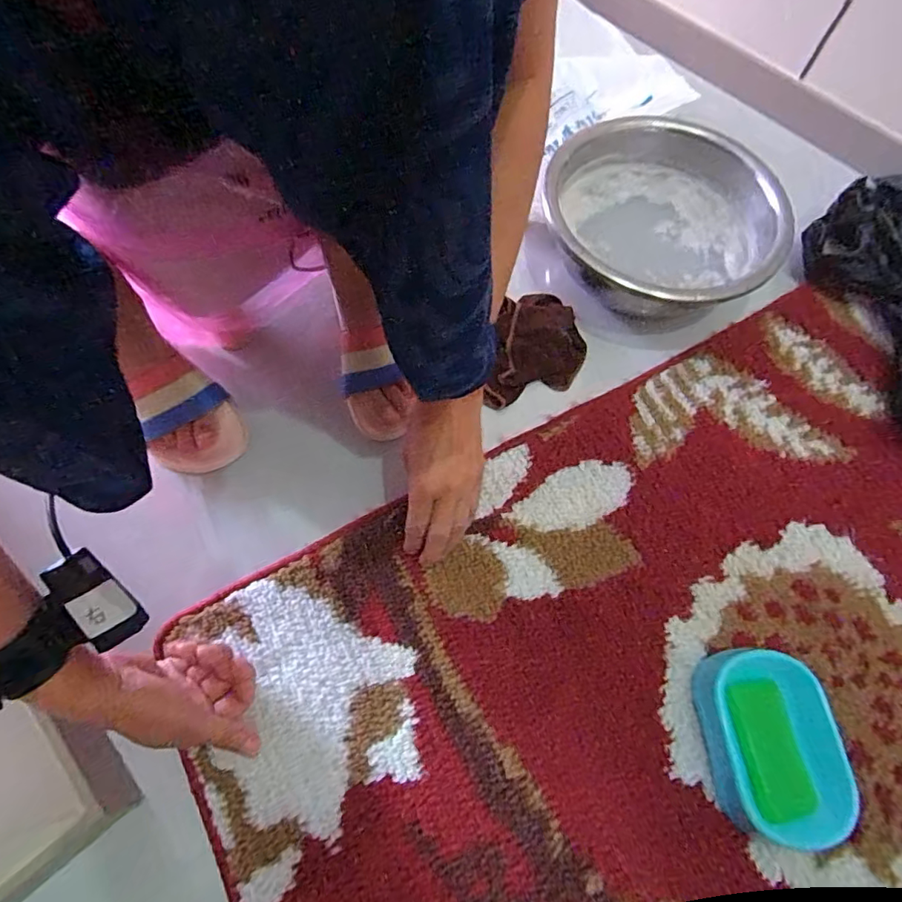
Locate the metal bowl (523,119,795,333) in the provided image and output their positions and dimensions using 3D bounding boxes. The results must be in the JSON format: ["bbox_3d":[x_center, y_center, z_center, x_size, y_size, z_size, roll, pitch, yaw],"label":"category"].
[{"bbox_3d":[0.262,-0.276,0.648,0.265,0.092,0.289,1,66,-2],"label":"metal bowl"}]

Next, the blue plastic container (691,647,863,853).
[{"bbox_3d":[0.275,0.250,0.446,0.102,0.042,0.144,-5,66,-4],"label":"blue plastic container"}]

